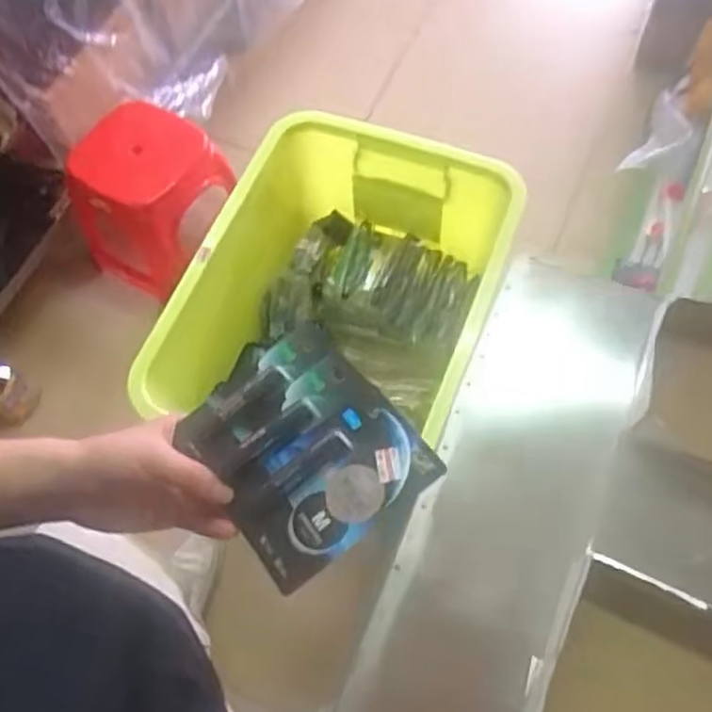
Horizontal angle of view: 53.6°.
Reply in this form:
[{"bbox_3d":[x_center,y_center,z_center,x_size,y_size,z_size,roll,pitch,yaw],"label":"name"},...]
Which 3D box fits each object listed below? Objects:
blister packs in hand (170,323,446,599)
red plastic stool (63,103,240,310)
[{"bbox_3d":[-0.036,0.065,0.487,0.129,0.020,0.169,-35,67,-13],"label":"blister packs in hand"},{"bbox_3d":[-0.460,-0.351,1.603,0.288,0.315,0.298,33,70,17],"label":"red plastic stool"}]

